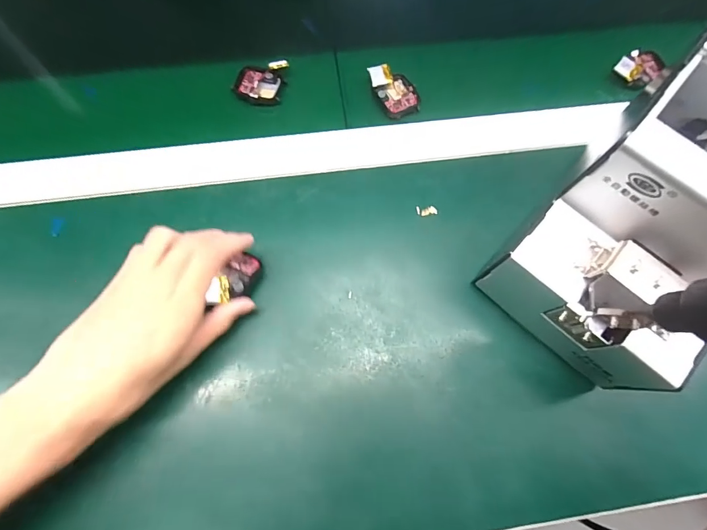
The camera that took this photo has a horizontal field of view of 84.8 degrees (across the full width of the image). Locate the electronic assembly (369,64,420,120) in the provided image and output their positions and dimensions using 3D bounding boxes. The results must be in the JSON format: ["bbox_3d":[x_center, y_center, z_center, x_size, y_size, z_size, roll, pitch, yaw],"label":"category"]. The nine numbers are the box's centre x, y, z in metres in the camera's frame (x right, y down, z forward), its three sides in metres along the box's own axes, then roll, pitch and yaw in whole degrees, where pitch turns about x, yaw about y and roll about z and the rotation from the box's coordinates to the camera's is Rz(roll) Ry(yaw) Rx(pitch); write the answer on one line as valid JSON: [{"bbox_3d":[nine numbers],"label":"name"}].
[{"bbox_3d":[0.040,-0.169,0.377,0.036,0.019,0.053,-30,76,-10],"label":"electronic assembly"}]

